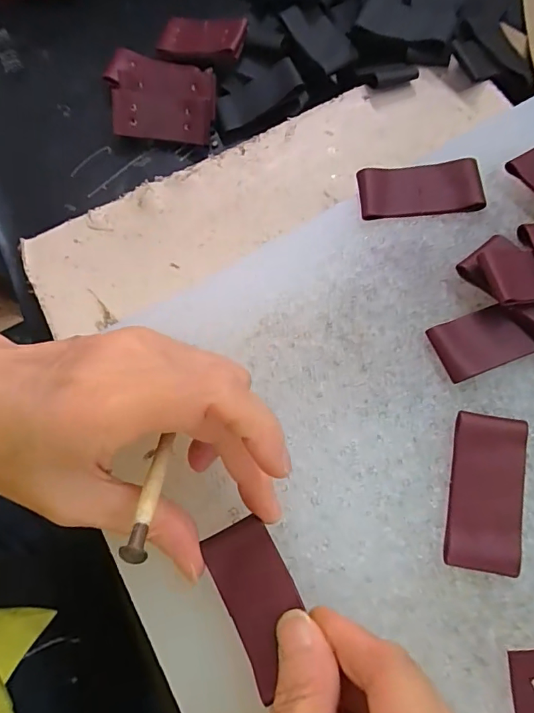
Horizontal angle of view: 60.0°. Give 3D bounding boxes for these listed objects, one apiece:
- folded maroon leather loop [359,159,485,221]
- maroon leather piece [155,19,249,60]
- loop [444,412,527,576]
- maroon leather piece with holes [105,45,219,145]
[{"bbox_3d":[0.076,-0.084,0.233,0.060,0.008,0.027,-4,73,3],"label":"folded maroon leather loop"},{"bbox_3d":[-0.046,-0.218,0.318,0.062,0.010,0.032,18,76,20],"label":"maroon leather piece"},{"bbox_3d":[0.088,0.055,0.189,0.028,0.008,0.061,9,74,7],"label":"loop"},{"bbox_3d":[-0.071,-0.174,0.306,0.075,0.024,0.061,6,74,6],"label":"maroon leather piece with holes"}]

